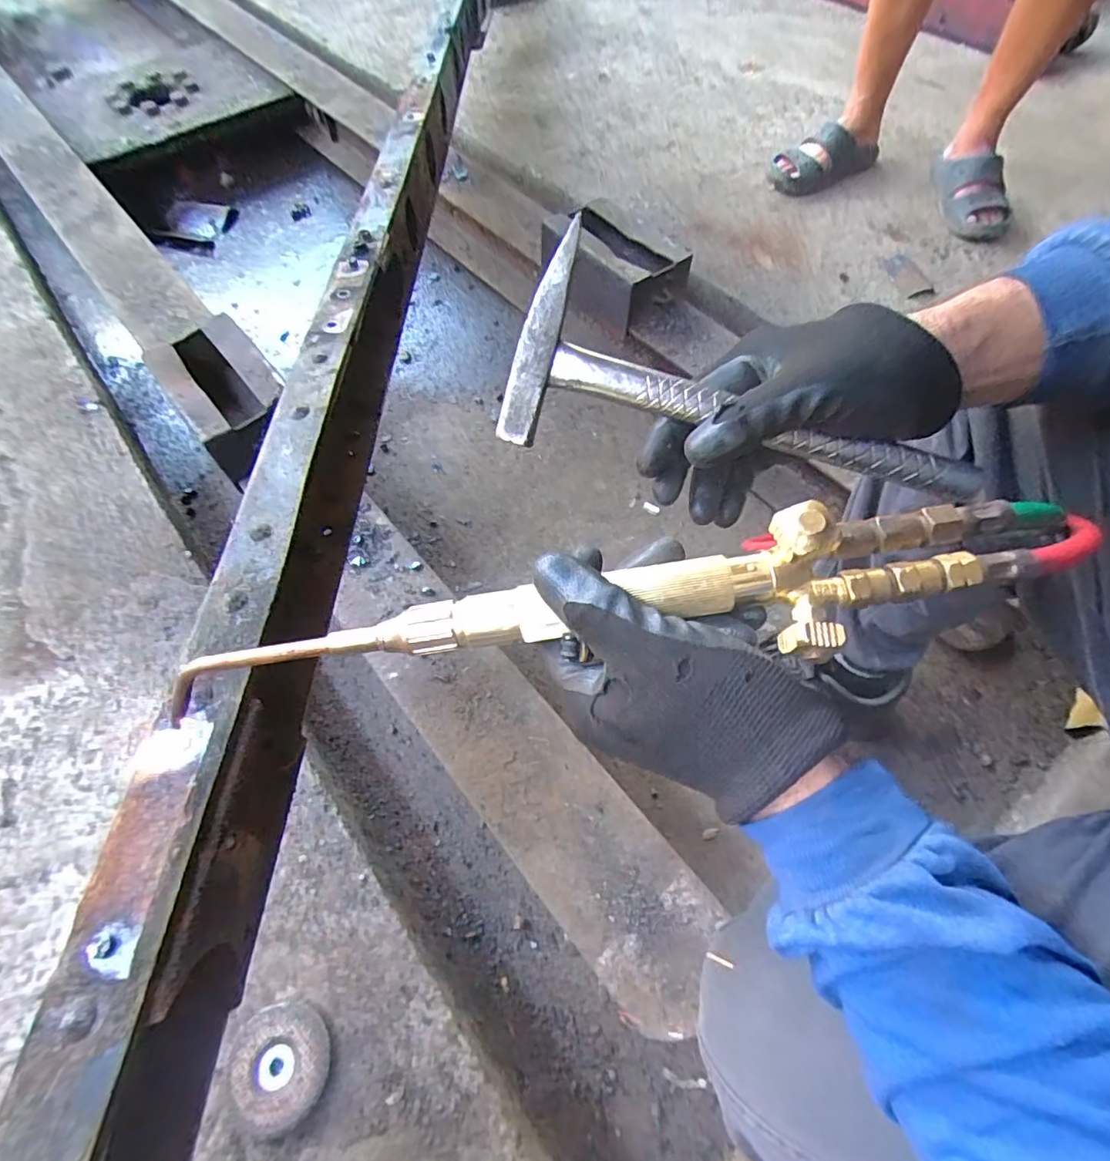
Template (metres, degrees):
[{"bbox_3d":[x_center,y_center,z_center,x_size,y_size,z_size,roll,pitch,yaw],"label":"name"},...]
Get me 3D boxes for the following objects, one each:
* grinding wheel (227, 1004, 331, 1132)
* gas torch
[{"bbox_3d":[-0.246,0.431,0.494,0.086,0.017,0.086,-1,62,1],"label":"grinding wheel"},{"bbox_3d":[0.023,0.014,0.257,0.444,0.047,0.054,-10,62,6],"label":"gas torch"}]

